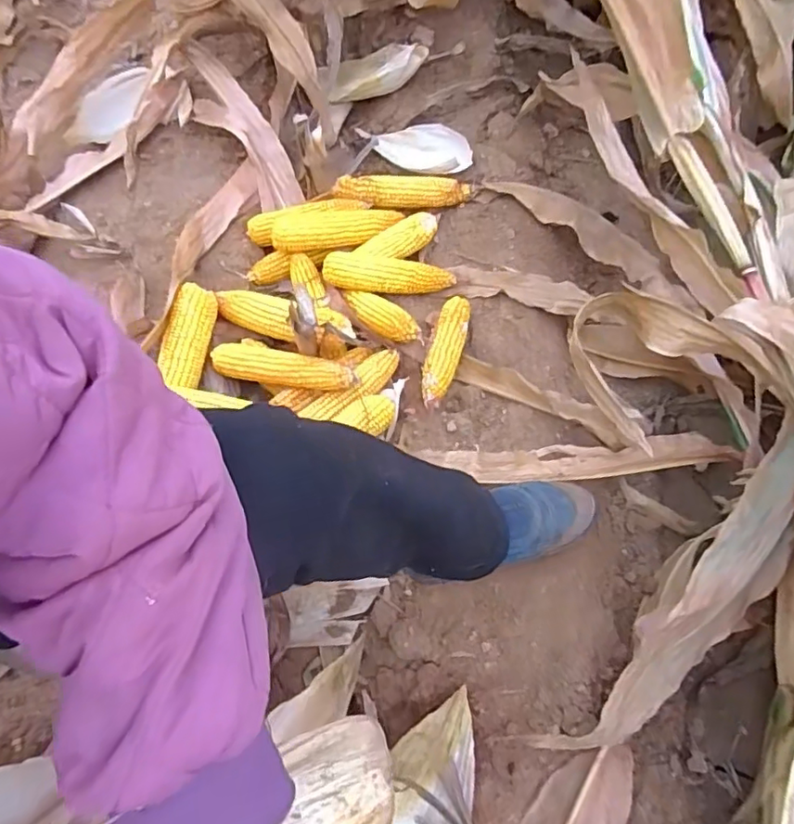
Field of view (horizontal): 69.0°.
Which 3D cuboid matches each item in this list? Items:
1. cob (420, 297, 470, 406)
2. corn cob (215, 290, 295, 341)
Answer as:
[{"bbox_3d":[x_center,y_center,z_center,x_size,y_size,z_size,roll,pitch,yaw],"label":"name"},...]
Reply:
[{"bbox_3d":[0.065,-0.084,0.773,0.041,0.035,0.163,16,67,5],"label":"cob"},{"bbox_3d":[-0.198,-0.139,0.829,0.138,0.049,0.053,20,67,7],"label":"corn cob"}]

